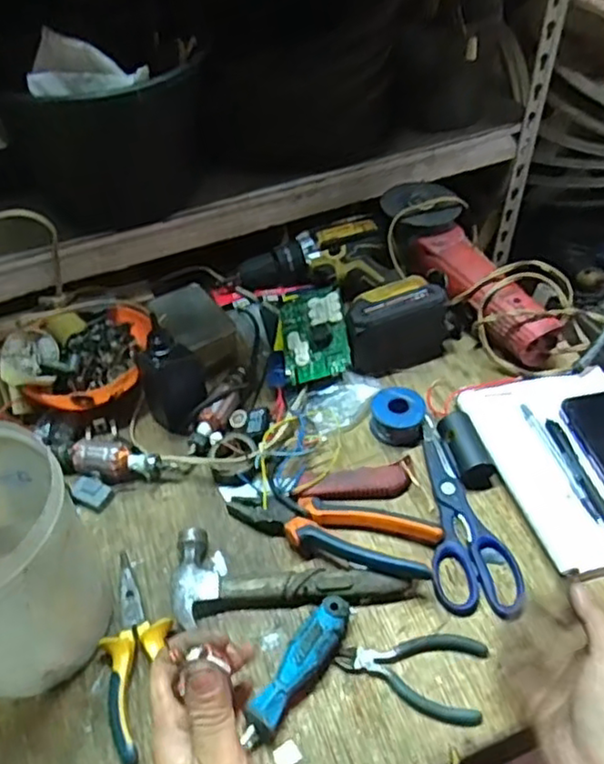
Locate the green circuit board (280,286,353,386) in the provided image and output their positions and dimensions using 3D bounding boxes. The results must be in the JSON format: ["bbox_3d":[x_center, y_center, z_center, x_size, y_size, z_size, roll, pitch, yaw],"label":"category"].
[{"bbox_3d":[0.013,-0.052,0.706,0.073,0.010,0.107,-17,59,18],"label":"green circuit board"}]

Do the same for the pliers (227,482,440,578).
[{"bbox_3d":[0.025,0.125,0.587,0.186,0.023,0.063,15,49,16],"label":"pliers"}]

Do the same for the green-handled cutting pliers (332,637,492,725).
[{"bbox_3d":[0.084,0.223,0.512,0.110,0.011,0.063,8,48,10],"label":"green-handled cutting pliers"}]

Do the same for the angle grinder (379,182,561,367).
[{"bbox_3d":[0.192,-0.136,0.764,0.094,0.075,0.265,-19,49,-14],"label":"angle grinder"}]

